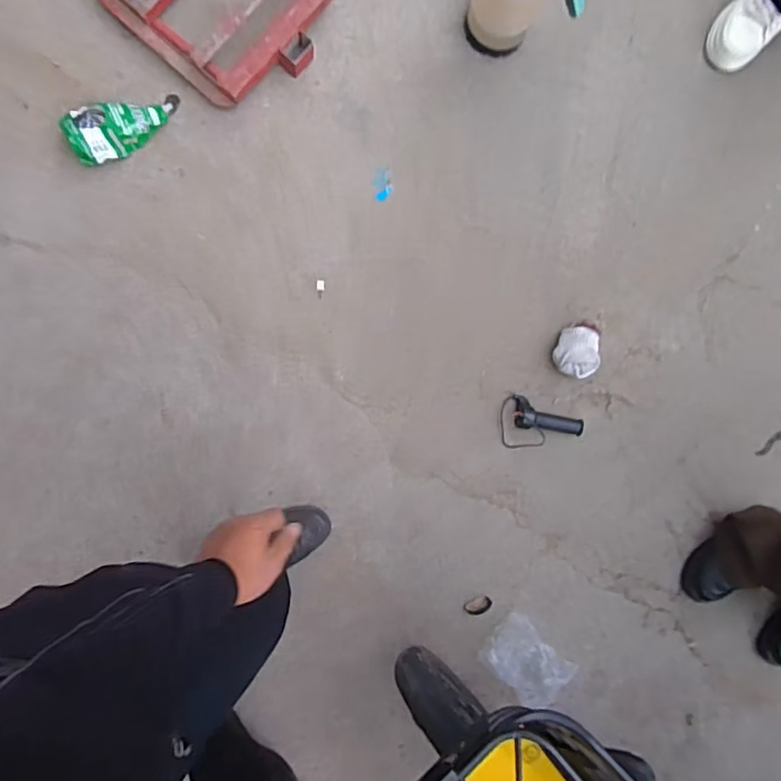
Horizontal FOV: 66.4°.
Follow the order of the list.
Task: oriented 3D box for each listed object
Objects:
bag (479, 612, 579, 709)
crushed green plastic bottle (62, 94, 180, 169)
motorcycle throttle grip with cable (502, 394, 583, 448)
[{"bbox_3d":[0.272,0.542,1.196,0.171,0.034,0.123,42,86,-5],"label":"bag"},{"bbox_3d":[-0.509,-0.513,1.148,0.219,0.047,0.098,-24,93,-6],"label":"crushed green plastic bottle"},{"bbox_3d":[0.301,0.082,1.203,0.166,0.041,0.104,22,88,-6],"label":"motorcycle throttle grip with cable"}]

